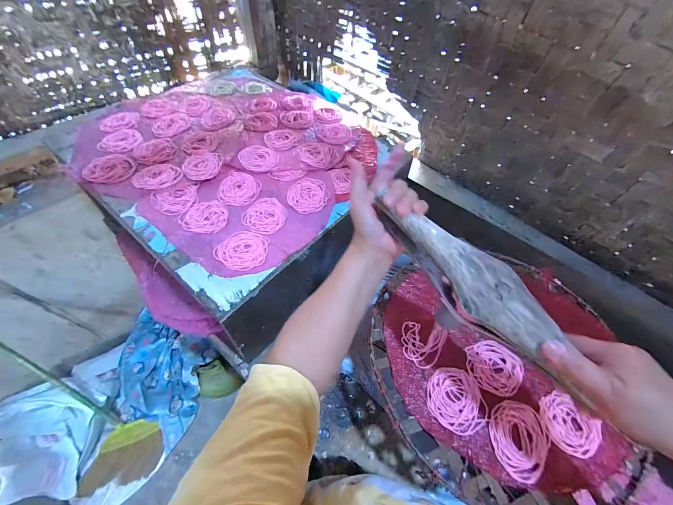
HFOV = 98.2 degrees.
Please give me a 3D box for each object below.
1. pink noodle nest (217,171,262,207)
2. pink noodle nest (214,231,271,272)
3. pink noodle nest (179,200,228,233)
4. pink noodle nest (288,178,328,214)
[{"bbox_3d":[-0.186,-0.120,0.554,0.072,0.013,0.078,2,54,-3],"label":"pink noodle nest"},{"bbox_3d":[-0.150,-0.004,0.477,0.077,0.005,0.077,2,54,-3],"label":"pink noodle nest"},{"bbox_3d":[-0.232,-0.063,0.510,0.078,0.004,0.072,-7,55,-9],"label":"pink noodle nest"},{"bbox_3d":[-0.055,-0.111,0.553,0.071,0.007,0.085,-2,55,-5],"label":"pink noodle nest"}]

